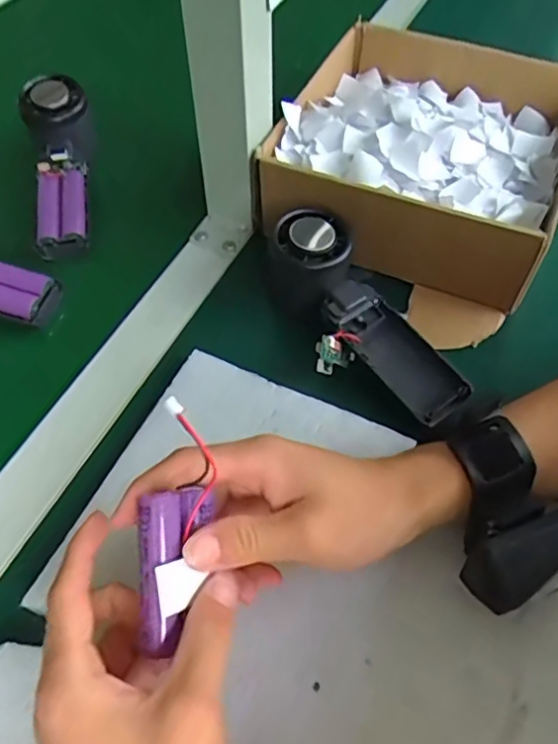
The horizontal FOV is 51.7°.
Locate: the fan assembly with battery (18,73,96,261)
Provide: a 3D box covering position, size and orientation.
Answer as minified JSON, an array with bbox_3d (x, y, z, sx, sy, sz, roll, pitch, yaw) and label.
[{"bbox_3d":[-0.177,-0.161,0.466,0.048,0.048,0.156,-7,72,-5],"label":"fan assembly with battery"}]

